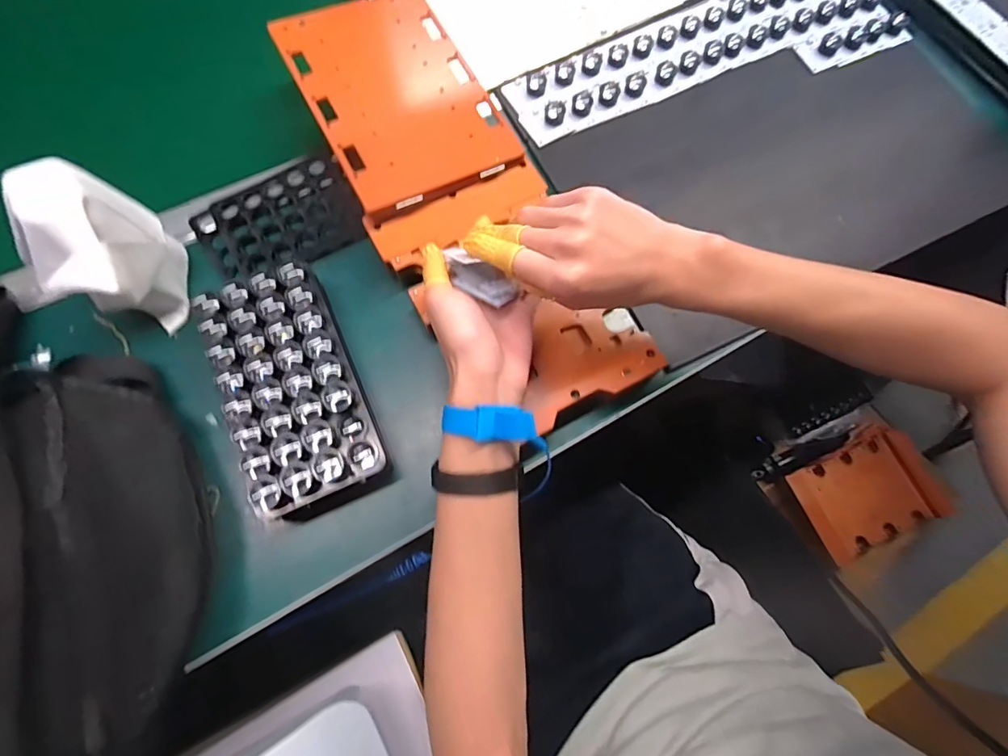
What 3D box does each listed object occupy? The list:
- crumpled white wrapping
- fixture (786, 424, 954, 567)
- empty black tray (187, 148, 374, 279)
[{"bbox_3d":[-0.317,-0.101,0.387,0.064,0.118,0.098,-5,73,-4],"label":"crumpled white wrapping"},{"bbox_3d":[0.677,0.216,0.905,0.256,0.047,0.182,-23,75,-9],"label":"fixture"},{"bbox_3d":[-0.214,-0.152,0.469,0.148,0.020,0.099,-32,76,-11],"label":"empty black tray"}]

